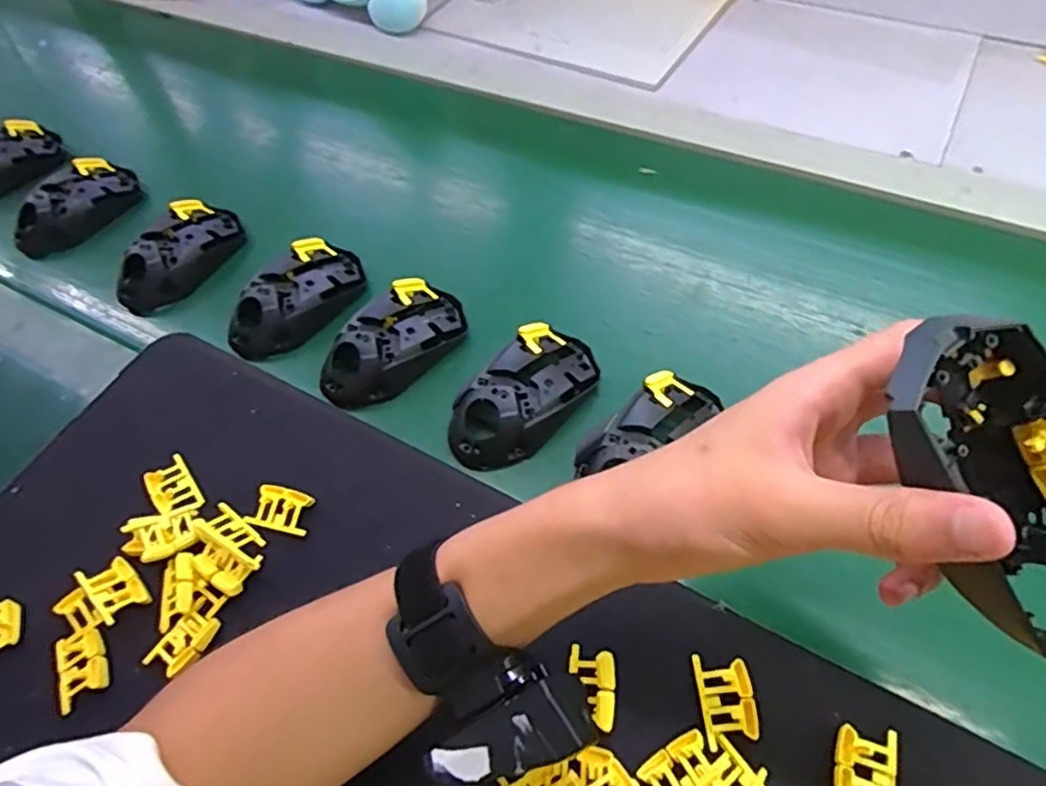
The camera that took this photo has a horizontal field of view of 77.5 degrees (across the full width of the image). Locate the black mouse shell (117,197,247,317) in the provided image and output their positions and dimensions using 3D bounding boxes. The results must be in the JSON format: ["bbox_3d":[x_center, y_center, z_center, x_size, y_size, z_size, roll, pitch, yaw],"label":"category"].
[{"bbox_3d":[-0.294,-0.121,0.548,0.059,0.039,0.119,29,62,23],"label":"black mouse shell"}]

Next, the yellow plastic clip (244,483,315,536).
[{"bbox_3d":[-0.152,0.072,0.408,0.037,0.011,0.025,11,57,12],"label":"yellow plastic clip"}]

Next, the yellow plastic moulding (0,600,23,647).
[{"bbox_3d":[-0.314,0.139,0.388,0.025,0.013,0.025,-23,56,-11],"label":"yellow plastic moulding"}]

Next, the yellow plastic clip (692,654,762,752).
[{"bbox_3d":[0.103,0.153,0.327,0.026,0.005,0.042,-4,55,2],"label":"yellow plastic clip"}]

